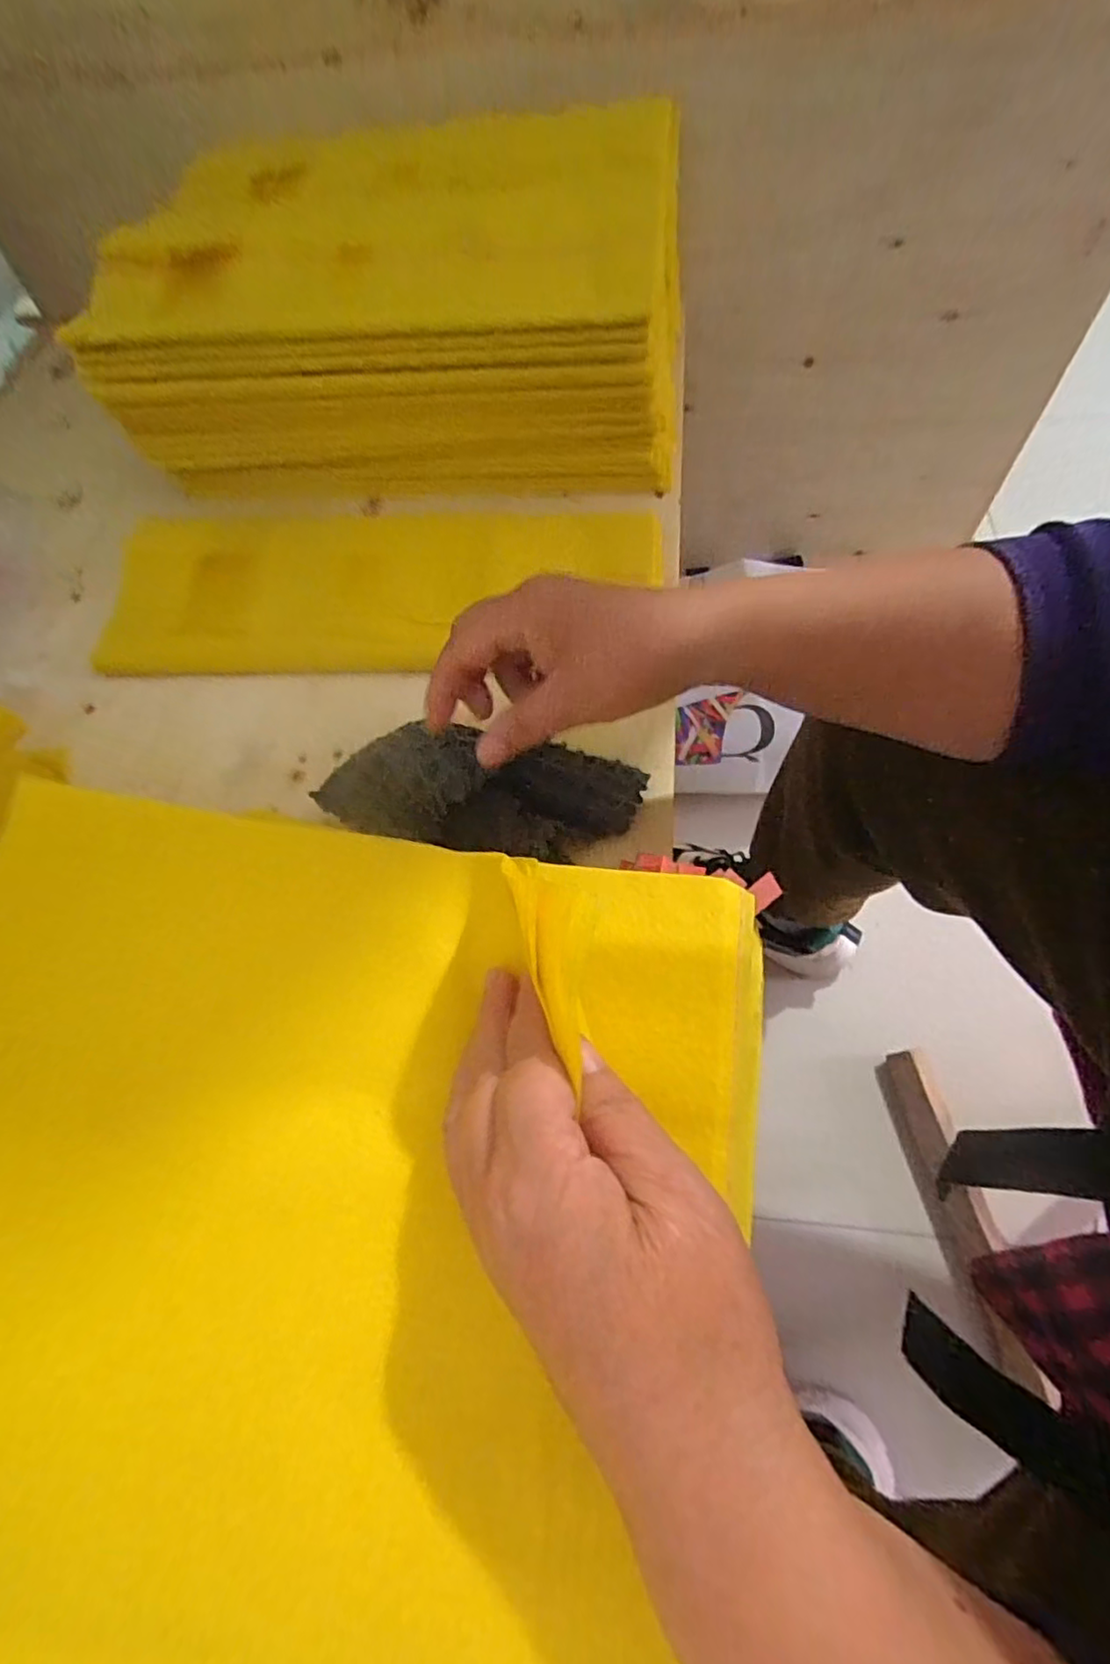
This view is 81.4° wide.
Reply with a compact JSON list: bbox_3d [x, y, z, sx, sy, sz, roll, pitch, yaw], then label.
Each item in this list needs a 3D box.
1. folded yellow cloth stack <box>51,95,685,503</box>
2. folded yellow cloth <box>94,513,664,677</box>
[{"bbox_3d":[-0.101,-0.362,0.467,0.379,0.121,0.224,4,64,7],"label":"folded yellow cloth stack"},{"bbox_3d":[-0.114,-0.164,0.428,0.358,0.028,0.131,-1,58,3],"label":"folded yellow cloth"}]

